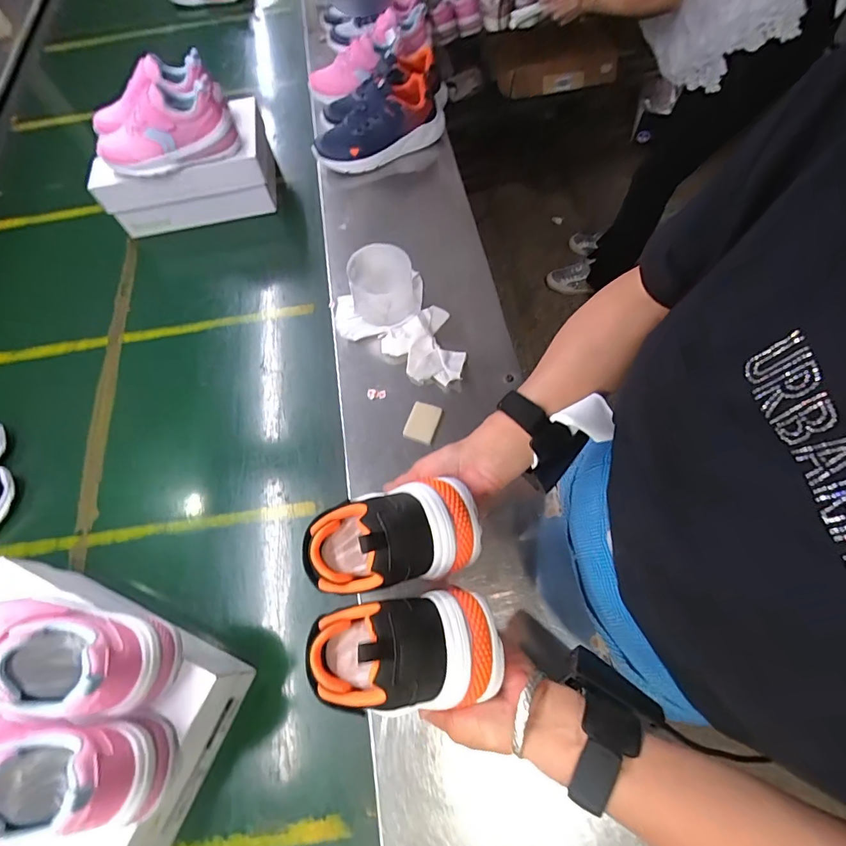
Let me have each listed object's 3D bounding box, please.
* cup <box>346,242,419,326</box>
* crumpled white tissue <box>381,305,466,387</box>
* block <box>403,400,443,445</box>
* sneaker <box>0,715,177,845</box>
[{"bbox_3d":[-0.060,-0.208,0.677,0.097,0.083,0.098,-1,65,3],"label":"cup"},{"bbox_3d":[0.017,-0.119,0.674,0.128,0.028,0.118,37,72,18],"label":"crumpled white tissue"},{"bbox_3d":[0.000,-0.001,0.626,0.043,0.012,0.058,18,67,11],"label":"block"},{"bbox_3d":[-0.331,0.284,0.359,0.220,0.100,0.066,-2,65,2],"label":"sneaker"}]

